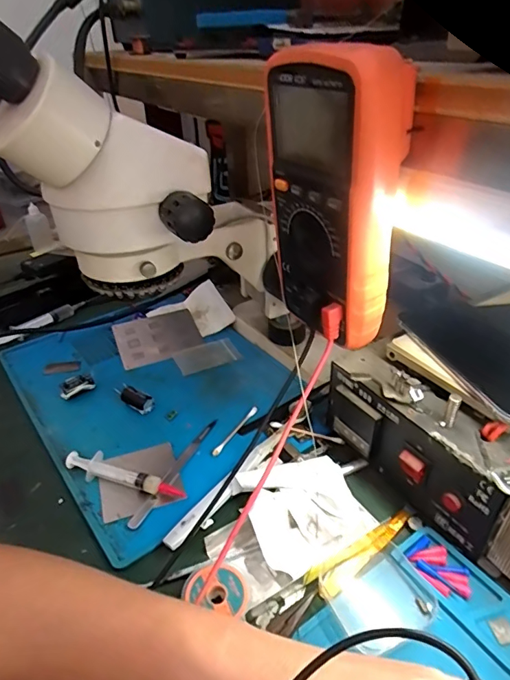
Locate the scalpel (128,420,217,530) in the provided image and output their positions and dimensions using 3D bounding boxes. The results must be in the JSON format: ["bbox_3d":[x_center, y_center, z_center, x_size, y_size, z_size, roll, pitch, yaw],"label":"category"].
[{"bbox_3d":[-0.069,0.113,0.405,0.011,0.005,0.129,13,38,21],"label":"scalpel"}]

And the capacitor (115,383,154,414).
[{"bbox_3d":[-0.126,0.060,0.474,0.045,0.018,0.015,21,41,30],"label":"capacitor"}]

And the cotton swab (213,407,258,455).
[{"bbox_3d":[-0.019,0.087,0.441,0.008,0.004,0.071,19,40,28],"label":"cotton swab"}]

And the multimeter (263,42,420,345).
[{"bbox_3d":[0.049,-0.087,0.293,0.046,0.169,0.082,-18,37,-21],"label":"multimeter"}]

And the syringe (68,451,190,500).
[{"bbox_3d":[-0.112,0.115,0.391,0.108,0.017,0.019,8,36,15],"label":"syringe"}]

